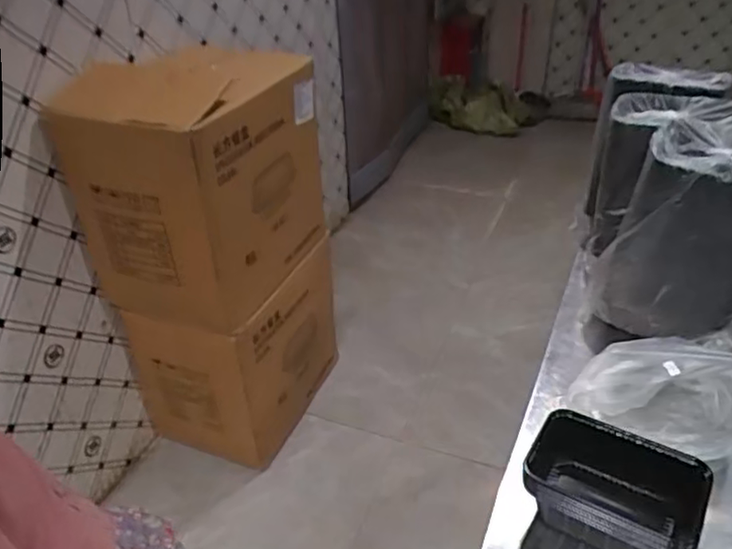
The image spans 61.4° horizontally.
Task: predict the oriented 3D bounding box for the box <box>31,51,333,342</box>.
[{"bbox_3d":[-0.383,-0.221,1.515,0.380,0.555,0.507,14,37,22],"label":"box"}]

